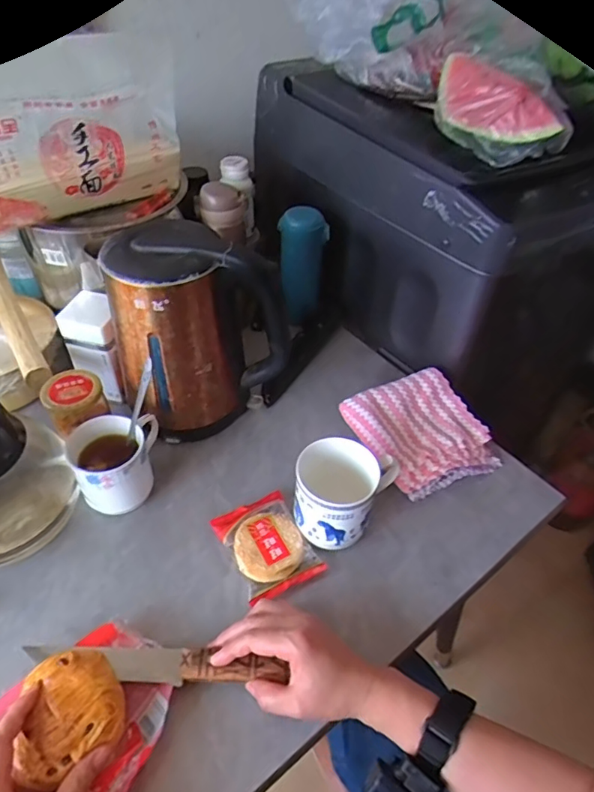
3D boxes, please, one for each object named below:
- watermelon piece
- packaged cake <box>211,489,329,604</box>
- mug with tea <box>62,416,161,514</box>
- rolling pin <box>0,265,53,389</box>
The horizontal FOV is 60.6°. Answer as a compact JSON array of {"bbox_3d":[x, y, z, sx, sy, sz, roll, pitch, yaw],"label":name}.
[{"bbox_3d":[0.207,-0.327,0.560,0.062,0.049,0.175,-11,48,-14],"label":"watermelon piece"},{"bbox_3d":[-0.033,0.163,0.559,0.084,0.019,0.108,-21,51,-22],"label":"packaged cake"},{"bbox_3d":[-0.195,0.083,0.569,0.093,0.096,0.087,-15,49,-17],"label":"mug with tea"},{"bbox_3d":[-0.368,-0.103,0.655,0.029,0.032,0.276,-24,52,-24],"label":"rolling pin"}]

